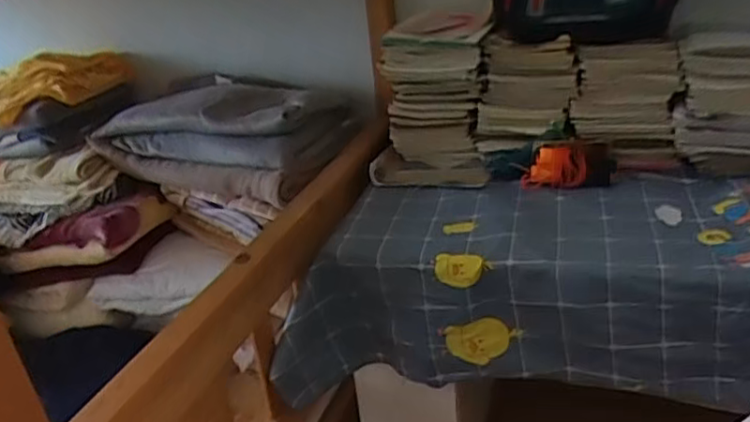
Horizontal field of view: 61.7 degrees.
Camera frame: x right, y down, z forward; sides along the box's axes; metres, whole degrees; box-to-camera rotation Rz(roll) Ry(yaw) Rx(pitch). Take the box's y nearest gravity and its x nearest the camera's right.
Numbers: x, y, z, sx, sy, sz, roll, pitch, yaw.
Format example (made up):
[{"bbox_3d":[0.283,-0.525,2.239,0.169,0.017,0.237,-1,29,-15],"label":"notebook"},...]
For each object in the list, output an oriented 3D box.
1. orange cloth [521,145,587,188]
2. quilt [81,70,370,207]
[{"bbox_3d":[0.382,-0.099,1.349,0.132,0.071,0.058,-1,27,11],"label":"orange cloth"},{"bbox_3d":[-0.428,-0.218,1.762,0.654,0.234,0.321,7,30,26],"label":"quilt"}]

